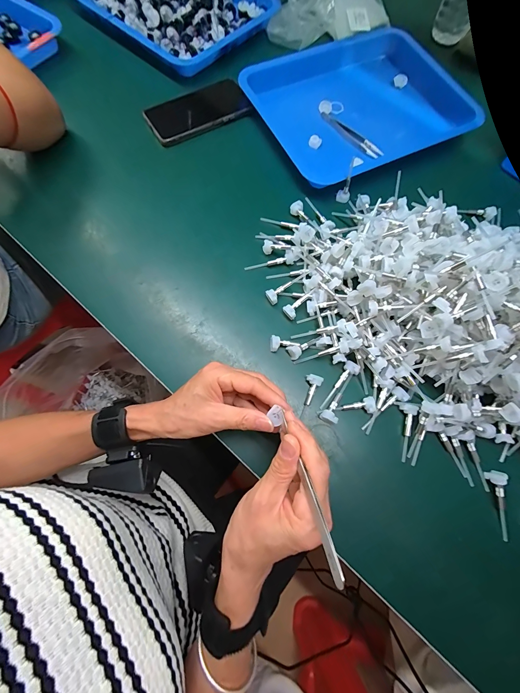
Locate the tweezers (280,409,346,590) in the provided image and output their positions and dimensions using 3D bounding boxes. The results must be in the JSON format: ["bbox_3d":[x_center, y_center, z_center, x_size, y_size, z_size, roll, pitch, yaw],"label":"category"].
[{"bbox_3d":[0.034,0.105,0.222,0.008,0.018,0.133,-16,39,-5],"label":"tweezers"}]

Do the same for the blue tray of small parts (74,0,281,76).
[{"bbox_3d":[-0.163,-0.632,0.527,0.323,0.041,0.255,40,76,9],"label":"blue tray of small parts"}]

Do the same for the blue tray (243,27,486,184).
[{"bbox_3d":[0.164,-0.401,0.461,0.321,0.034,0.256,-28,76,-10],"label":"blue tray"}]

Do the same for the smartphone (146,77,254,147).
[{"bbox_3d":[-0.100,-0.380,0.460,0.160,0.011,0.086,-25,76,-9],"label":"smartphone"}]

